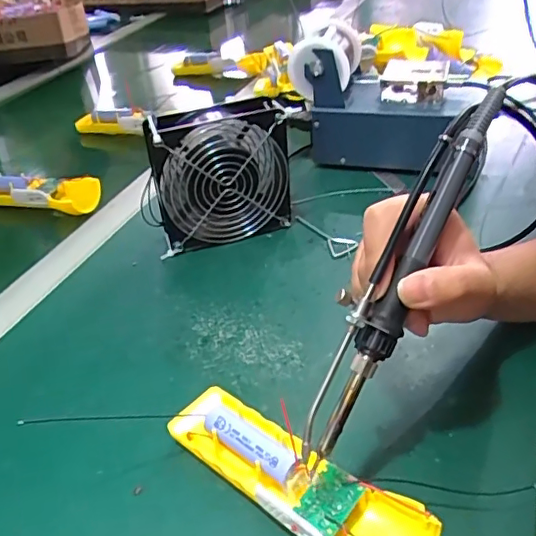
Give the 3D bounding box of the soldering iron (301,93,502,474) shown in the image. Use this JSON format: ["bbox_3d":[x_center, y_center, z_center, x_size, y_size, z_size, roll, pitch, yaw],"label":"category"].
[{"bbox_3d":[0.064,-0.002,0.270,0.022,0.031,0.200,25,88,34],"label":"soldering iron"}]

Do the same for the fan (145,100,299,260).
[{"bbox_3d":[-0.043,-0.086,0.513,0.128,0.119,0.044,-14,38,-10],"label":"fan"}]

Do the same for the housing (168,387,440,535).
[{"bbox_3d":[0.009,0.117,0.310,0.161,0.029,0.049,22,46,36],"label":"housing"}]

